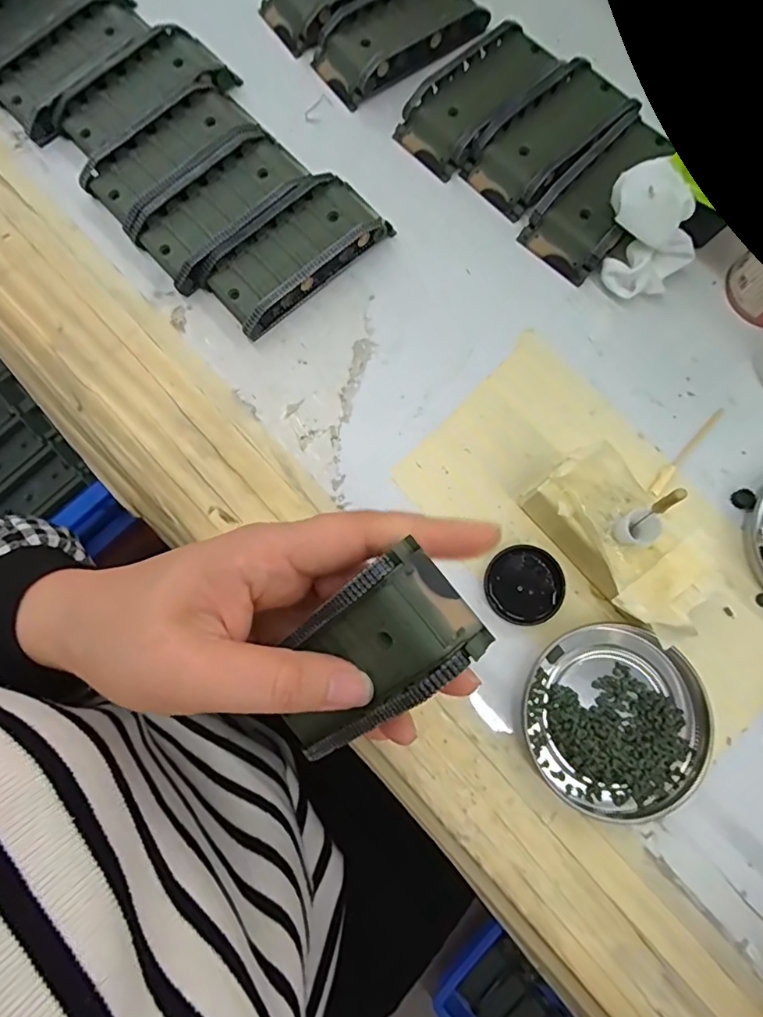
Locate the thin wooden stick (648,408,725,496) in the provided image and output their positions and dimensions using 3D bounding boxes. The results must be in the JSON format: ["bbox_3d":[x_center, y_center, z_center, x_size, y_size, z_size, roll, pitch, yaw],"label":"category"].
[{"bbox_3d":[0.150,-0.029,0.266,0.007,0.004,0.060,41,80,9],"label":"thin wooden stick"}]

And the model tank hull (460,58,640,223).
[{"bbox_3d":[0.092,-0.201,0.295,0.090,0.022,0.045,-41,80,-8],"label":"model tank hull"}]

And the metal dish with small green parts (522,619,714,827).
[{"bbox_3d":[0.102,0.092,0.237,0.075,0.010,0.080,0,77,0],"label":"metal dish with small green parts"}]

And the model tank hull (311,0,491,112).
[{"bbox_3d":[0.011,-0.270,0.312,0.097,0.019,0.048,-36,80,-8],"label":"model tank hull"}]

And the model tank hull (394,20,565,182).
[{"bbox_3d":[0.055,-0.227,0.303,0.092,0.022,0.045,-42,80,-9],"label":"model tank hull"}]

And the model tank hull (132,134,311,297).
[{"bbox_3d":[-0.081,-0.159,0.286,0.095,0.018,0.044,-42,81,-9],"label":"model tank hull"}]

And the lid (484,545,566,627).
[{"bbox_3d":[0.065,0.035,0.250,0.034,0.007,0.035,0,77,0],"label":"lid"}]

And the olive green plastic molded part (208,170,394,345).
[{"bbox_3d":[-0.044,-0.134,0.281,0.094,0.020,0.043,-40,80,-8],"label":"olive green plastic molded part"}]

